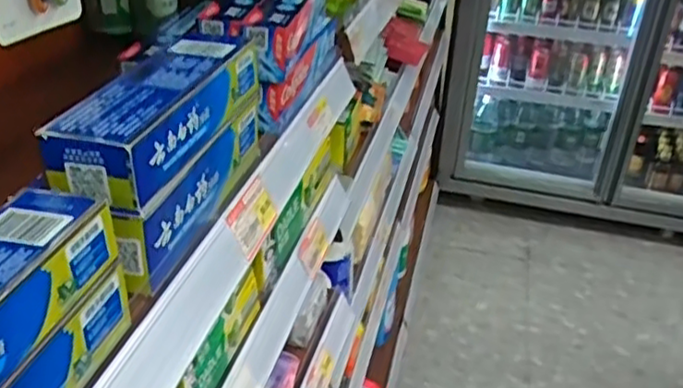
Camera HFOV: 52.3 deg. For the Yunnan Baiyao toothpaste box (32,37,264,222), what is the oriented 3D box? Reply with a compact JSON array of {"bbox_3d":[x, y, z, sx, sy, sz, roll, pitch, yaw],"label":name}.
[{"bbox_3d":[-0.113,-0.054,0.446,0.056,0.042,0.187,10,31,11],"label":"Yunnan Baiyao toothpaste box"}]

